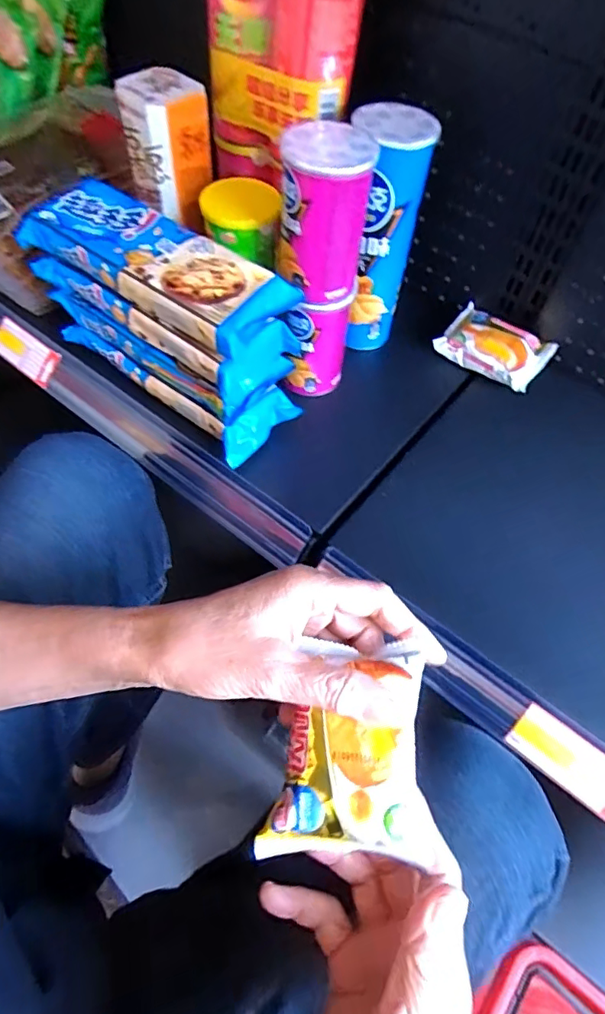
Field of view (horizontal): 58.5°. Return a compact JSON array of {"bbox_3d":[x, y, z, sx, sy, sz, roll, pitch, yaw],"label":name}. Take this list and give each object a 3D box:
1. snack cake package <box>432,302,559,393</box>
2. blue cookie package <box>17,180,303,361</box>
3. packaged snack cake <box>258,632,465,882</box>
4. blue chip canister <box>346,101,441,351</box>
[{"bbox_3d":[0.210,-0.174,0.591,0.107,0.028,0.071,34,62,16],"label":"snack cake package"},{"bbox_3d":[-0.120,-0.196,0.441,0.230,0.037,0.089,27,60,13],"label":"blue cookie package"},{"bbox_3d":[0.027,0.119,0.273,0.085,0.028,0.099,4,58,-1],"label":"packaged snack cake"},{"bbox_3d":[0.070,-0.259,0.528,0.062,0.207,0.063,-18,61,-15],"label":"blue chip canister"}]

